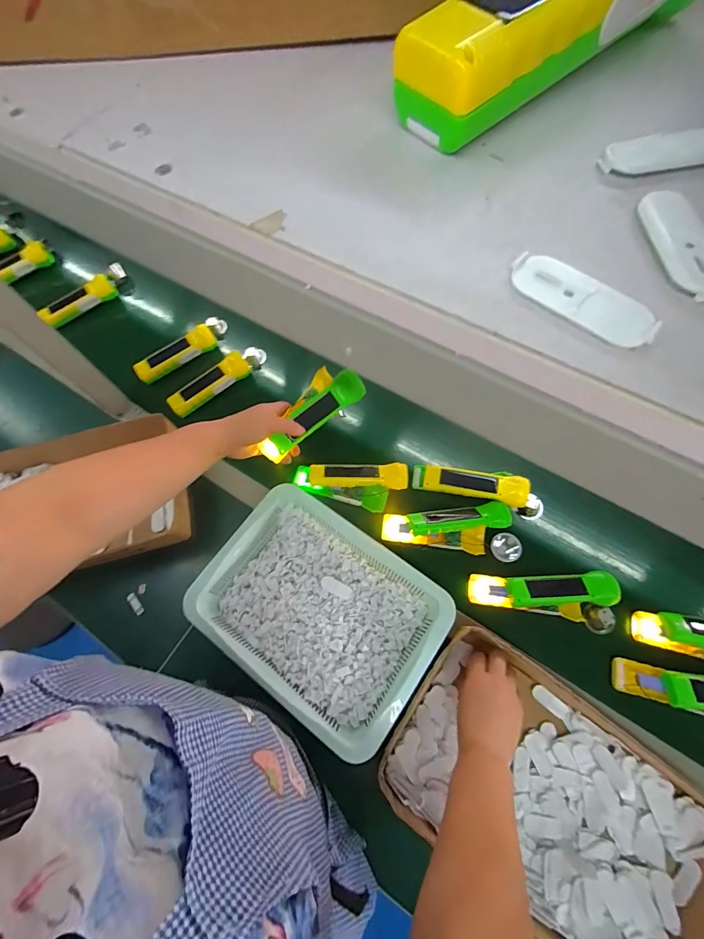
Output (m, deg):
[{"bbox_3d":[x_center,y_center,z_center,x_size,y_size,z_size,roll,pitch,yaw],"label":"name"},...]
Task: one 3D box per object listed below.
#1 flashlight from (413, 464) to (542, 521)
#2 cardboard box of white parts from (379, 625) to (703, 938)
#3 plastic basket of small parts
[{"bbox_3d":[0.212,0.028,0.658,0.213,0.046,0.055,13,69,8],"label":"flashlight"},{"bbox_3d":[0.252,0.417,0.497,0.396,0.092,0.242,34,73,15],"label":"cardboard box of white parts"},{"bbox_3d":[-0.043,0.198,0.560,0.314,0.074,0.233,34,73,15],"label":"plastic basket of small parts"}]

